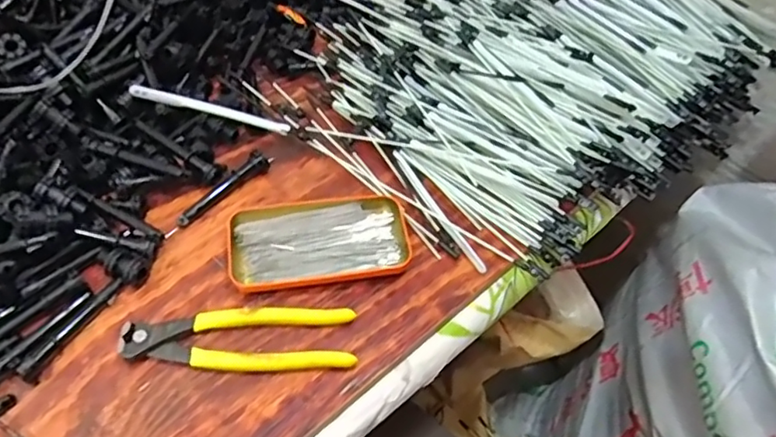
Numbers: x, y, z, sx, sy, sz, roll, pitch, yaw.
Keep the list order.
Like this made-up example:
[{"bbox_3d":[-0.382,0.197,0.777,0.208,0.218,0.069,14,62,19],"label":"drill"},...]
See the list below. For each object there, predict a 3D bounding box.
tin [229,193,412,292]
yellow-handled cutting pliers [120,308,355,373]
[{"bbox_3d":[-0.055,0.016,0.476,0.141,0.013,0.083,-4,53,-8],"label":"tin"},{"bbox_3d":[-0.107,0.088,0.422,0.162,0.015,0.046,0,52,-5],"label":"yellow-handled cutting pliers"}]

